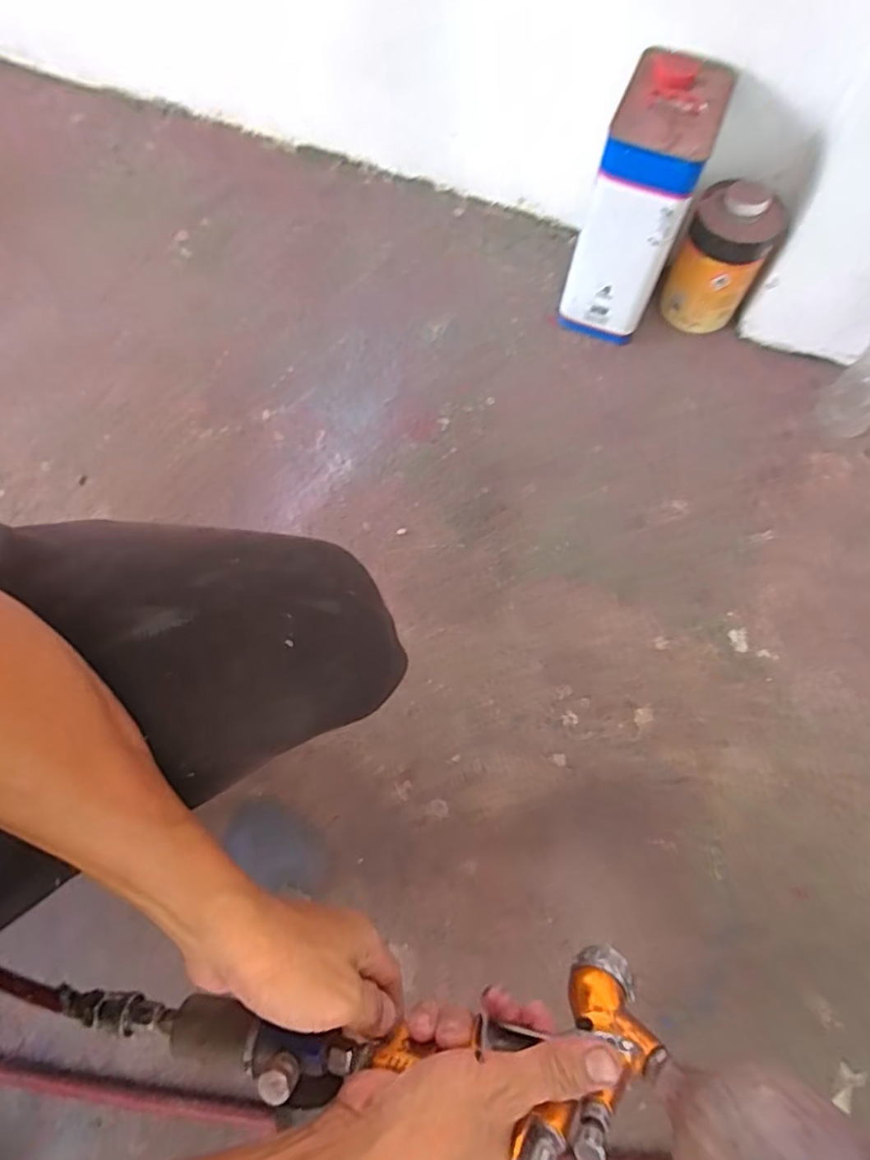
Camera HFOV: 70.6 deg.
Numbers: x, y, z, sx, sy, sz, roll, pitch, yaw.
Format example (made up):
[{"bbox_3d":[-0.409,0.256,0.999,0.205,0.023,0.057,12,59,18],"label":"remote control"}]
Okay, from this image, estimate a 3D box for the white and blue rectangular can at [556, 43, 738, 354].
[{"bbox_3d":[0.239,-0.435,0.747,0.106,0.252,0.157,21,67,7],"label":"white and blue rectangular can"}]

